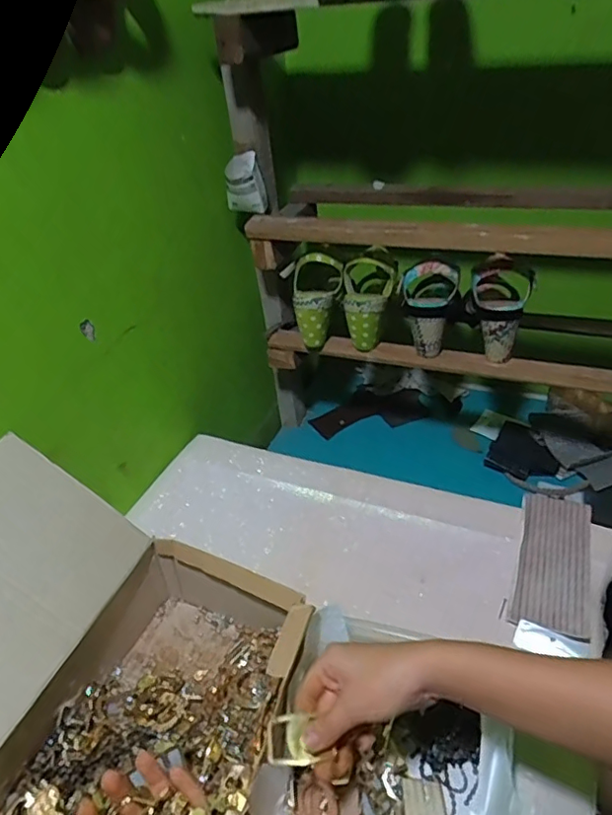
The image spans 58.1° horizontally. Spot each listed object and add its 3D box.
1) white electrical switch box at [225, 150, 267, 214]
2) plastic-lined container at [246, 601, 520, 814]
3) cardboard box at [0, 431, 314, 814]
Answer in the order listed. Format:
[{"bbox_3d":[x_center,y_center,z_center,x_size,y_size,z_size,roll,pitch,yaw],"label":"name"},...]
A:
[{"bbox_3d":[-0.092,-0.333,0.823,0.056,0.076,0.044,-8,35,-2],"label":"white electrical switch box"},{"bbox_3d":[0.079,0.297,0.480,0.201,0.072,0.179,10,41,20],"label":"plastic-lined container"},{"bbox_3d":[-0.207,0.239,0.473,0.342,0.221,0.329,11,41,21],"label":"cardboard box"}]

